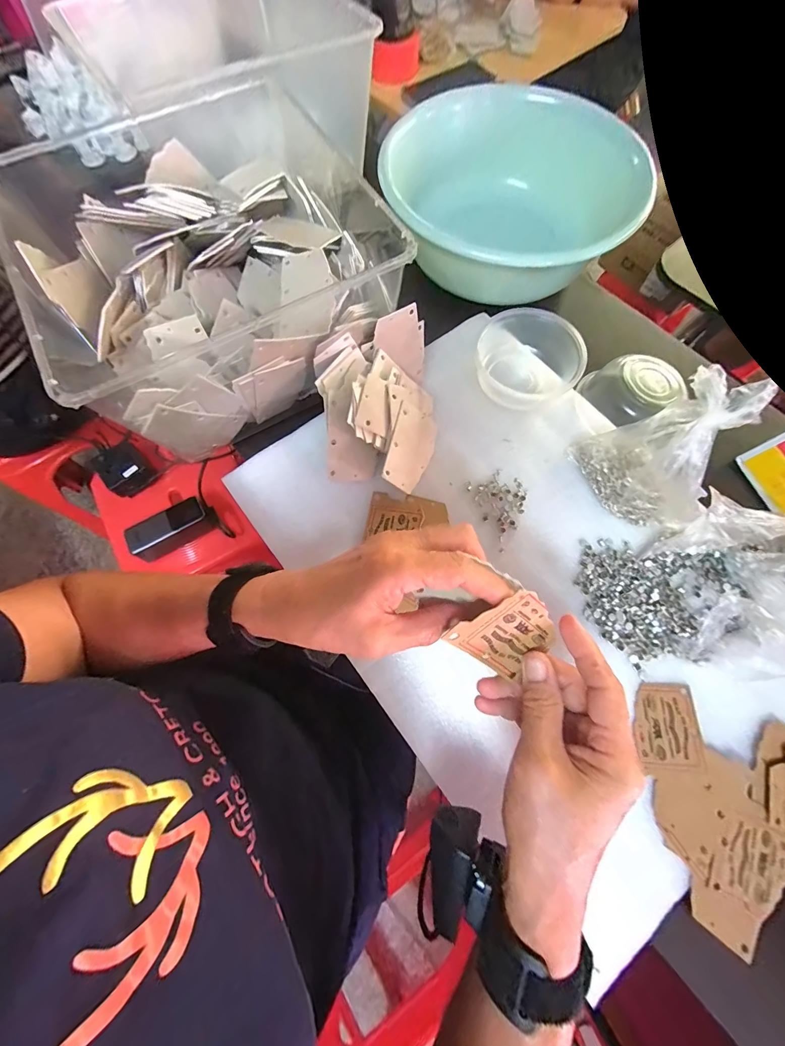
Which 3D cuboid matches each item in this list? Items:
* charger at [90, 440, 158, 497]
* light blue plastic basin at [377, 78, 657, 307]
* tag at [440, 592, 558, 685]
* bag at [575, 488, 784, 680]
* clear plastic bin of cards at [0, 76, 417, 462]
[{"bbox_3d":[-0.494,-0.101,0.656,0.082,0.054,0.081,-40,77,-11],"label":"charger"},{"bbox_3d":[0.136,-0.386,0.438,0.264,0.104,0.240,0,73,0],"label":"light blue plastic basin"},{"bbox_3d":[0.073,0.070,0.222,0.054,0.073,0.004,-43,33,12],"label":"tag"},{"bbox_3d":[0.270,0.055,0.294,0.180,0.091,0.129,-1,73,0],"label":"bag"},{"bbox_3d":[-0.161,-0.246,0.370,0.326,0.130,0.278,-31,75,-9],"label":"clear plastic bin of cards"}]

